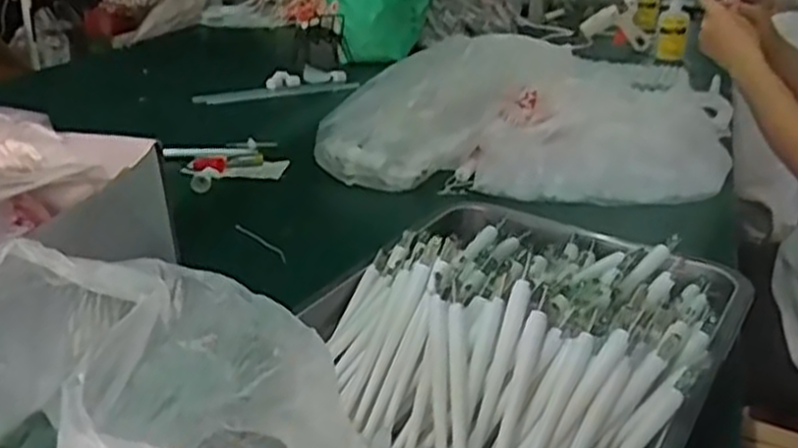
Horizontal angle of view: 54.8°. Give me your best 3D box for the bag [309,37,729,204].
[{"bbox_3d":[0.132,-0.119,0.921,0.504,0.162,0.173,7,25,16],"label":"bag"}]

